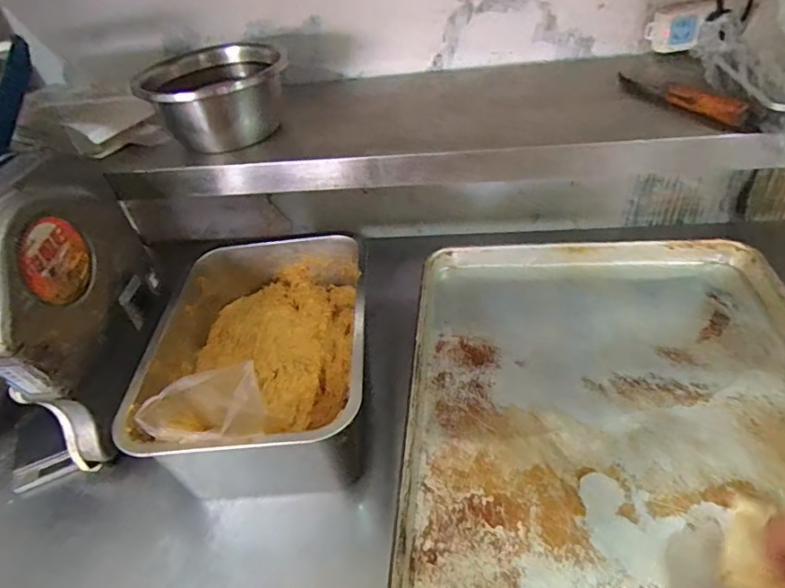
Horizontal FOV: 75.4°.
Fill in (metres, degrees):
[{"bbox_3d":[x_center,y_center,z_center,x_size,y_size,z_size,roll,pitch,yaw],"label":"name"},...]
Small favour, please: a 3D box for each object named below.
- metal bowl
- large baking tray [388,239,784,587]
[{"bbox_3d":[-0.244,-0.271,0.707,0.178,0.100,0.178,-17,41,-13],"label":"metal bowl"},{"bbox_3d":[0.212,0.151,0.459,0.401,0.041,0.613,1,41,9],"label":"large baking tray"}]

